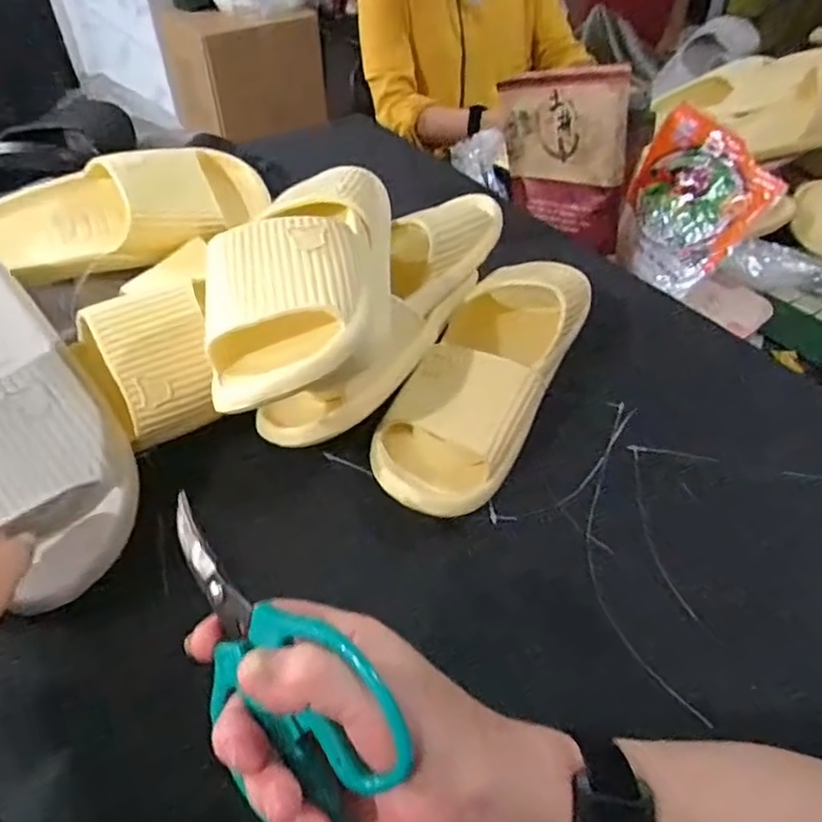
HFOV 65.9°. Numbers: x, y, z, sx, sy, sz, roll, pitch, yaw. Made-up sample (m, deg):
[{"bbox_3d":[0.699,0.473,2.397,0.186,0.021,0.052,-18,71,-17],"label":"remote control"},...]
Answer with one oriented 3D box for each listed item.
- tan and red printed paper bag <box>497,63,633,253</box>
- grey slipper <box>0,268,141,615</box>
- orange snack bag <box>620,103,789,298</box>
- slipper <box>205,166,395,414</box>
[{"bbox_3d":[0.177,-0.305,0.767,0.043,0.192,0.190,-24,34,-25],"label":"tan and red printed paper bag"},{"bbox_3d":[-0.281,-0.008,0.423,0.111,0.060,0.279,-30,71,-26],"label":"grey slipper"},{"bbox_3d":[0.298,-0.228,0.706,0.026,0.165,0.181,10,37,-32],"label":"orange snack bag"},{"bbox_3d":[-0.071,-0.116,0.440,0.113,0.061,0.263,1,45,1],"label":"slipper"}]

